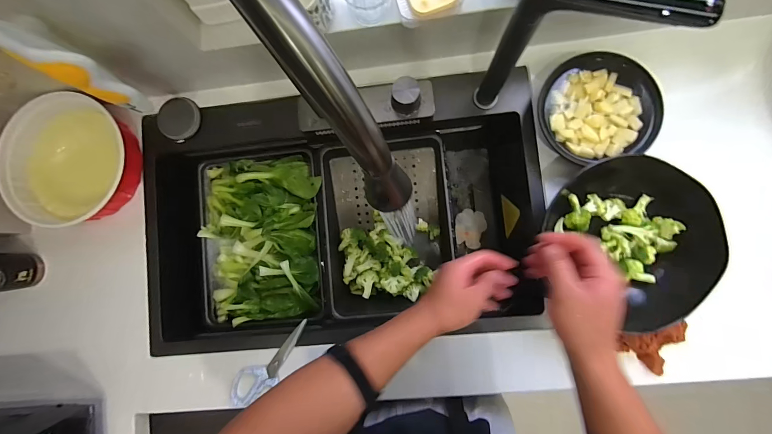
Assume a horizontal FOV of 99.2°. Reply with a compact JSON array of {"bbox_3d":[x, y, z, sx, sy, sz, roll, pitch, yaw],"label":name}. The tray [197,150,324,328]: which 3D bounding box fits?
[{"bbox_3d":[-0.253,0.043,0.663,0.243,0.048,0.345,-3,86,4],"label":"tray"}]

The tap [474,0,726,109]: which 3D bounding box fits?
[{"bbox_3d":[0.237,-0.227,0.420,0.178,0.327,0.067,12,88,5],"label":"tap"}]

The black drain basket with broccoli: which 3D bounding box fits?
[{"bbox_3d":[0.006,0.023,0.678,0.246,0.070,0.342,-7,86,4],"label":"black drain basket with broccoli"}]

